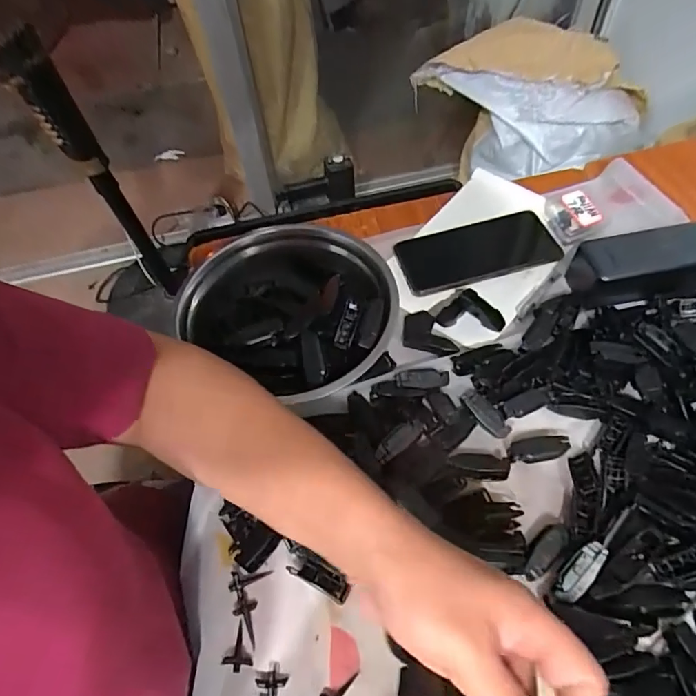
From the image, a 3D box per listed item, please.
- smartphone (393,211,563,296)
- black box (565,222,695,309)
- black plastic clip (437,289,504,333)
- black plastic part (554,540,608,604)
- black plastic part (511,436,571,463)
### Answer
[{"bbox_3d":[0.144,-0.105,0.530,0.171,0.011,0.080,-12,56,-3],"label":"smartphone"},{"bbox_3d":[0.291,-0.083,0.474,0.126,0.043,0.058,-6,56,1],"label":"black box"},{"bbox_3d":[0.123,-0.032,0.479,0.048,0.014,0.054,-38,61,-19],"label":"black plastic clip"},{"bbox_3d":[0.165,0.159,0.341,0.018,0.006,0.049,39,85,27],"label":"black plastic part"},{"bbox_3d":[0.162,0.086,0.406,0.048,0.012,0.018,-8,56,0],"label":"black plastic part"}]

